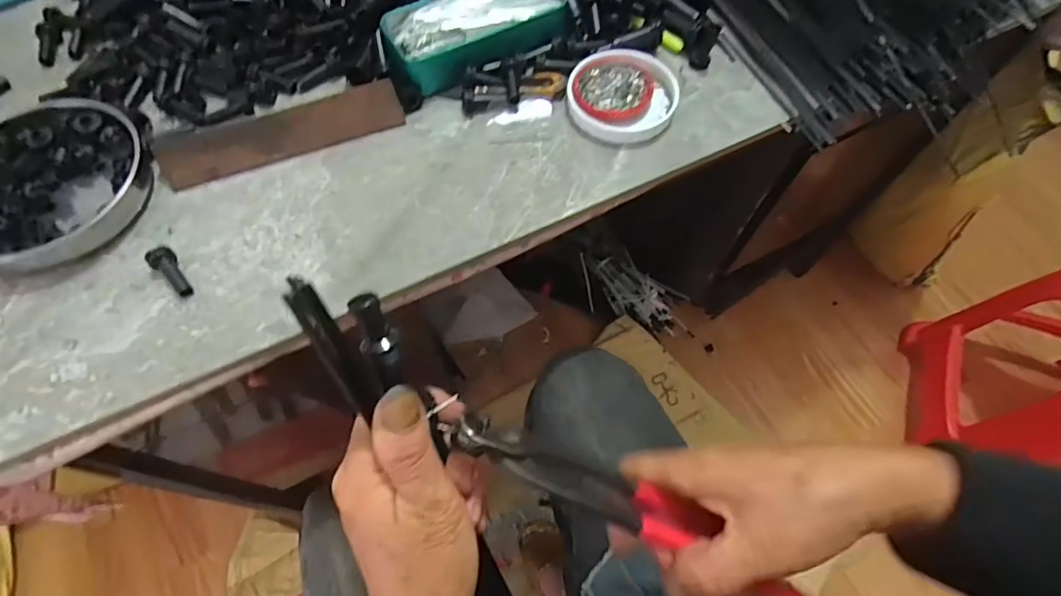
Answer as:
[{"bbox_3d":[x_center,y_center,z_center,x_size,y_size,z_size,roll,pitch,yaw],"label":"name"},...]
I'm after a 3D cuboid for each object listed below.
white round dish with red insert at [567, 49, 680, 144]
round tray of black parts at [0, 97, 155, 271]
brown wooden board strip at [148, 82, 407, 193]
[{"bbox_3d":[0.075,-0.168,0.444,0.089,0.014,0.088,0,63,0],"label":"white round dish with red insert"},{"bbox_3d":[-0.351,-0.083,0.389,0.133,0.025,0.133,0,63,0],"label":"round tray of black parts"},{"bbox_3d":[-0.190,-0.126,0.416,0.178,0.037,0.007,-20,22,-10],"label":"brown wooden board strip"}]

